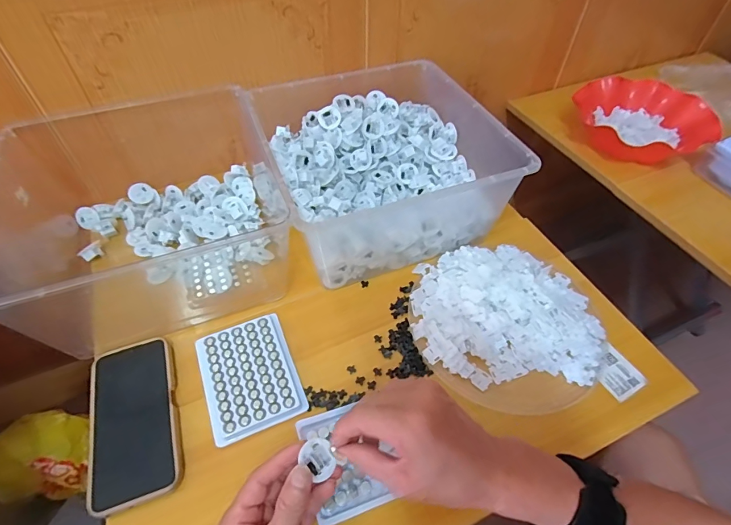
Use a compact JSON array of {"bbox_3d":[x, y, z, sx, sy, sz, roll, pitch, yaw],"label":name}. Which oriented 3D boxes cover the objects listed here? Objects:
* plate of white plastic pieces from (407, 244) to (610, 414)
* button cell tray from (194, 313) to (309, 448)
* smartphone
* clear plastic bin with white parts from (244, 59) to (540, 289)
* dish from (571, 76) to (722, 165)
[{"bbox_3d":[0.172,0.064,0.493,0.223,0.044,0.211,0,51,-1],"label":"plate of white plastic pieces"},{"bbox_3d":[-0.130,0.125,0.457,0.098,0.008,0.127,-19,54,-16],"label":"button cell tray"},{"bbox_3d":[-0.244,0.161,0.425,0.084,0.009,0.168,-16,53,-14],"label":"smartphone"},{"bbox_3d":[0.017,-0.142,0.591,0.294,0.140,0.291,-17,53,-14],"label":"clear plastic bin with white parts"},{"bbox_3d":[0.484,-0.243,0.731,0.215,0.080,0.199,0,51,-1],"label":"dish"}]

